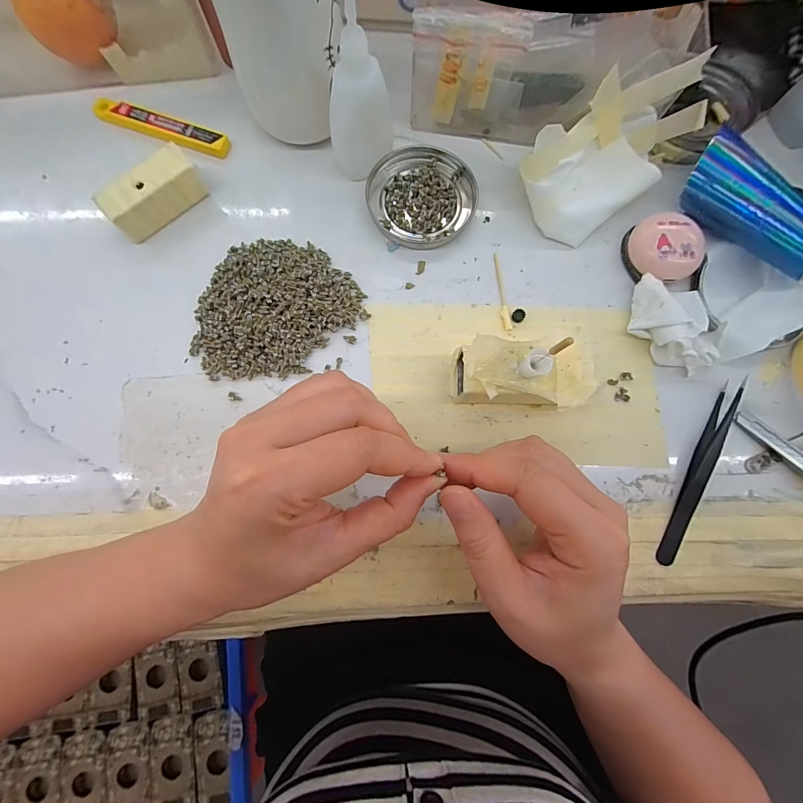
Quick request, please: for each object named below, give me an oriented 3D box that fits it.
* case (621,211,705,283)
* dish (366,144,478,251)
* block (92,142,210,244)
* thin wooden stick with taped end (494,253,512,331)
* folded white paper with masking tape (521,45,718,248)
[{"bbox_3d":[0.184,-0.107,0.252,0.042,0.024,0.044,0,80,-1],"label":"case"},{"bbox_3d":[0.015,-0.153,0.266,0.077,0.009,0.081,0,80,-1],"label":"dish"},{"bbox_3d":[-0.169,-0.141,0.246,0.023,0.027,0.064,44,82,7],"label":"block"},{"bbox_3d":[0.071,-0.079,0.256,0.006,0.004,0.060,-7,80,-2],"label":"thin wooden stick with taped end"},{"bbox_3d":[0.140,-0.170,0.246,0.108,0.058,0.065,-37,82,-7],"label":"folded white paper with masking tape"}]

